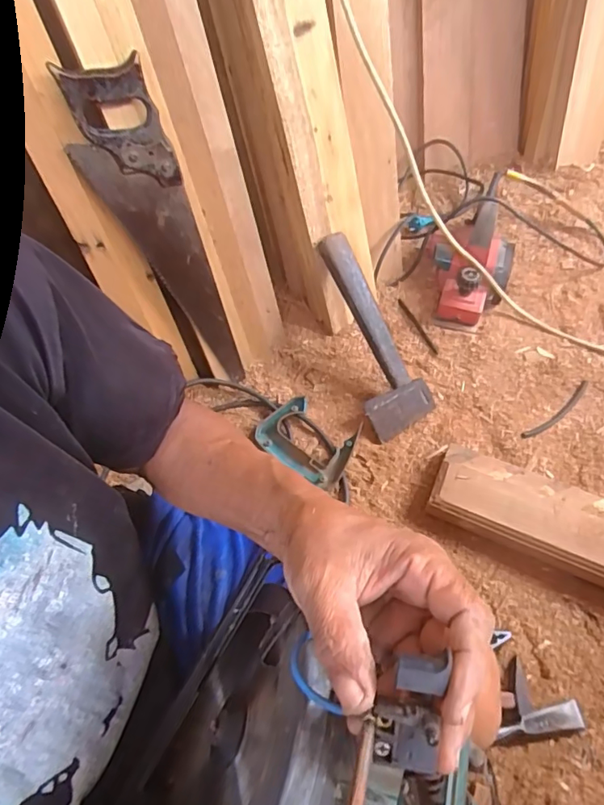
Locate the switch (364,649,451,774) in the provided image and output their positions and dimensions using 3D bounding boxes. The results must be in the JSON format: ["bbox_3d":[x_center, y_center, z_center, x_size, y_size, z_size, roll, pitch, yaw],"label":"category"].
[{"bbox_3d":[0.047,0.138,0.226,0.028,0.020,0.046,3,78,17],"label":"switch"}]

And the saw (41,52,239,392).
[{"bbox_3d":[-0.180,-0.196,0.699,0.102,0.474,0.020,-23,51,-6],"label":"saw"}]

